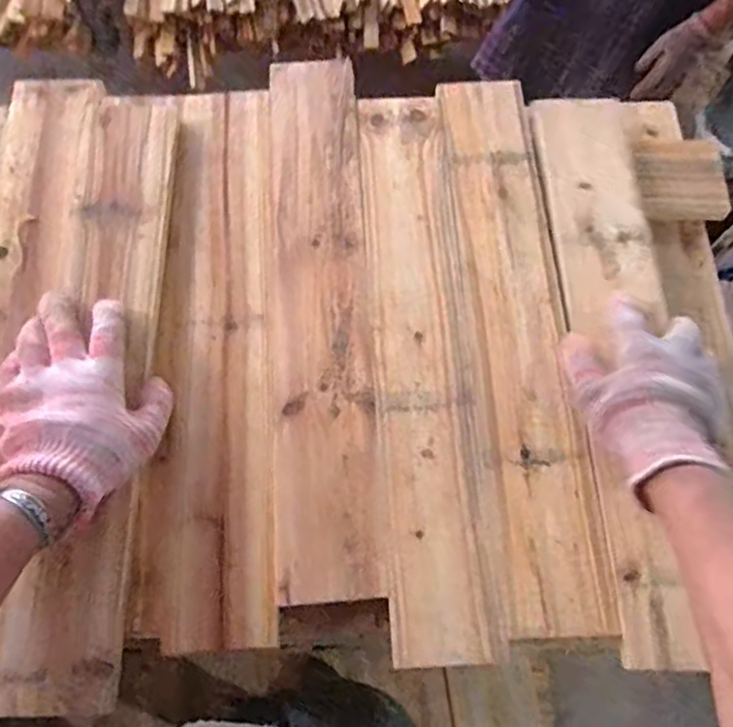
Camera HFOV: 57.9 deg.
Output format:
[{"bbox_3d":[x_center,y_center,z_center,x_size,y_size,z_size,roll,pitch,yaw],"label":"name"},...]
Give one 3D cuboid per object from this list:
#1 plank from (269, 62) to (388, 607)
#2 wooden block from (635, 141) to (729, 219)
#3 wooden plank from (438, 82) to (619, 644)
[{"bbox_3d":[-0.041,-0.064,0.578,0.082,0.013,0.510,-3,69,-3],"label":"plank"},{"bbox_3d":[0.304,-0.182,0.641,0.075,0.023,0.092,1,69,-2],"label":"wooden block"},{"bbox_3d":[0.126,-0.040,0.562,0.080,0.011,0.504,-2,69,-3],"label":"wooden plank"}]

